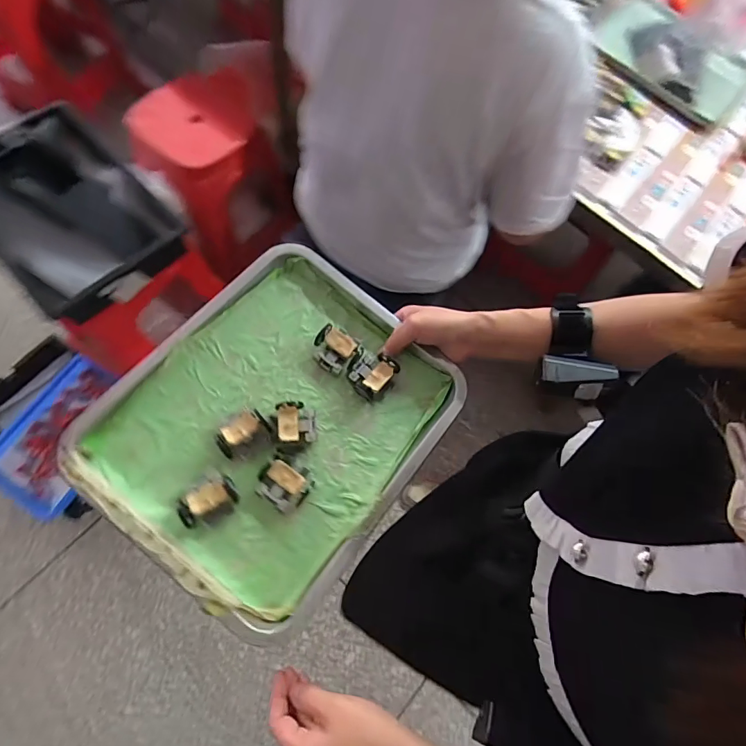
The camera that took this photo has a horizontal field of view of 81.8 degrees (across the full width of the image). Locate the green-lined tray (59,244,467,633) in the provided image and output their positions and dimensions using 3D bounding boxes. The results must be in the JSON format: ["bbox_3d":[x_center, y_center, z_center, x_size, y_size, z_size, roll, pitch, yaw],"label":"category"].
[{"bbox_3d":[-0.088,0.043,0.417,0.260,0.053,0.306,36,68,13],"label":"green-lined tray"}]

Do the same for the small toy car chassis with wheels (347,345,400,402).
[{"bbox_3d":[-0.002,-0.001,0.439,0.047,0.025,0.046,27,66,9],"label":"small toy car chassis with wheels"}]

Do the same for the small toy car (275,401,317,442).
[{"bbox_3d":[-0.072,0.045,0.411,0.034,0.026,0.040,-6,65,-6],"label":"small toy car"}]

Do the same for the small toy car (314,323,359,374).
[{"bbox_3d":[-0.040,-0.027,0.441,0.040,0.030,0.039,35,67,12],"label":"small toy car"}]

